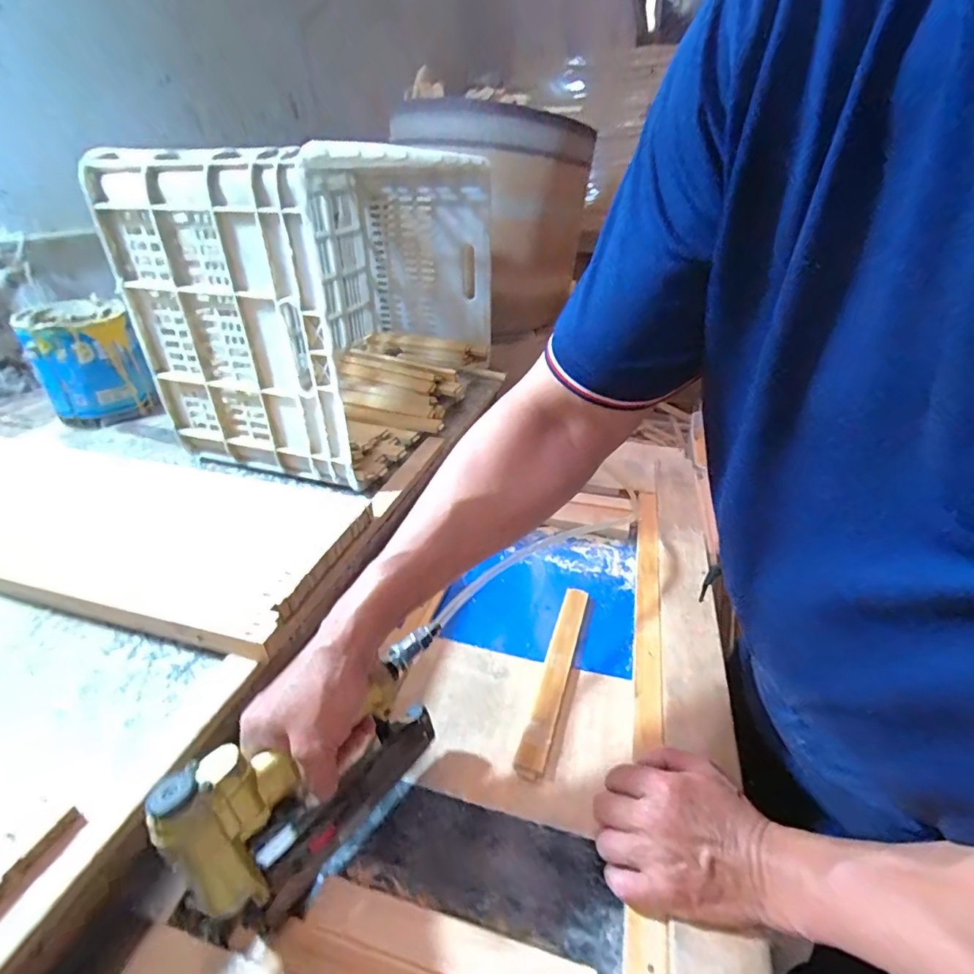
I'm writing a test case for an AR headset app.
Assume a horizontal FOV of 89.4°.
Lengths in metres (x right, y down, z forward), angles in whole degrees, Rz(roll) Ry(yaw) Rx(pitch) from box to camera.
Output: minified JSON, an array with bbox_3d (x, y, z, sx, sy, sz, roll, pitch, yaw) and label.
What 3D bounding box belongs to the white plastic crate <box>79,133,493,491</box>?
[{"bbox_3d":[-0.221,-0.336,0.853,0.306,0.376,0.638,10,33,15],"label":"white plastic crate"}]

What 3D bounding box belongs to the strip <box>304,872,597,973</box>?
[{"bbox_3d":[-0.028,0.325,0.353,0.206,0.010,0.032,8,33,13],"label":"strip"}]

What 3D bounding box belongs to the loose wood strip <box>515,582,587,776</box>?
[{"bbox_3d":[0.078,0.201,0.551,0.029,0.013,0.246,11,33,17],"label":"loose wood strip"}]

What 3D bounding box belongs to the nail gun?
[{"bbox_3d":[-0.114,0.212,0.383,0.052,0.146,0.220,25,40,35],"label":"nail gun"}]

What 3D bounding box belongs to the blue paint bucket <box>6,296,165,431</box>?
[{"bbox_3d":[-0.679,-0.208,0.845,0.139,0.182,0.138,-21,37,-30],"label":"blue paint bucket"}]

